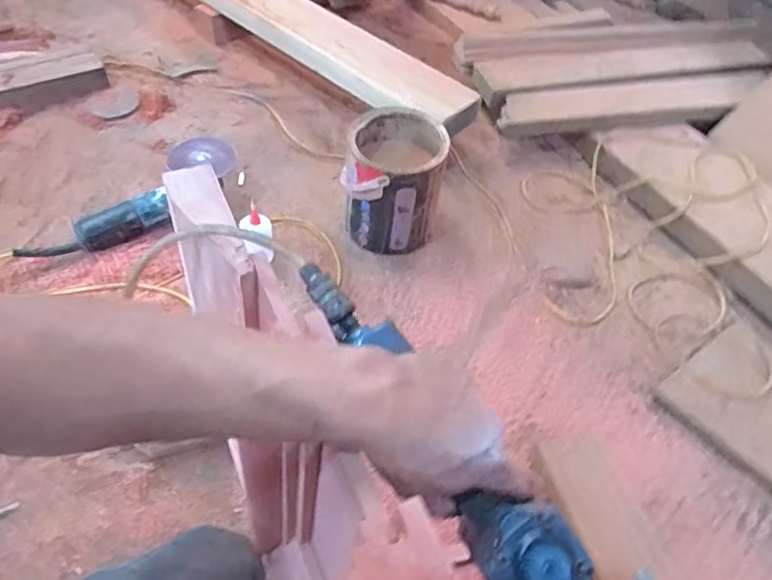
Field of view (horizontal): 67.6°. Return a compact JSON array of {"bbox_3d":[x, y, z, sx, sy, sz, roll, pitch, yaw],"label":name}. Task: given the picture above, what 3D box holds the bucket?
[{"bbox_3d":[0.016,-0.202,1.051,0.156,0.200,0.204,7,51,1],"label":"bucket"}]

